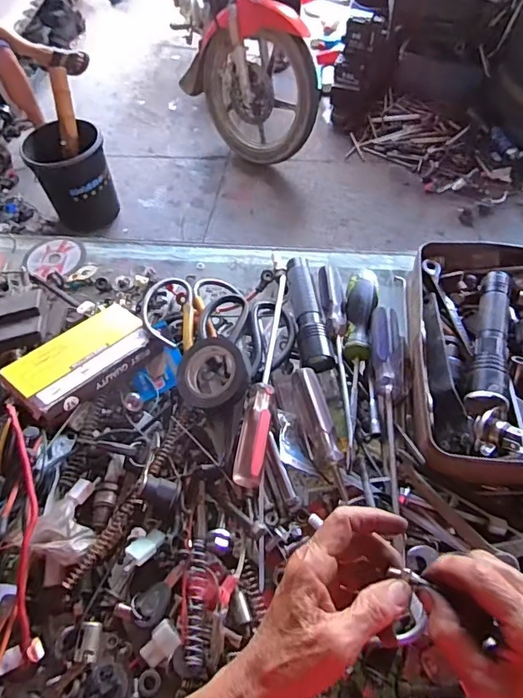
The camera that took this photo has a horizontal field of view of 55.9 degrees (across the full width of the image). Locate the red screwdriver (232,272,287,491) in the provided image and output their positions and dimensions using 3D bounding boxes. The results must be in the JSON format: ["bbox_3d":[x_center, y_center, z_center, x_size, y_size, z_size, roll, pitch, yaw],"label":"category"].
[{"bbox_3d":[0.007,0.018,0.469,0.025,0.017,0.235,7,58,9],"label":"red screwdriver"}]

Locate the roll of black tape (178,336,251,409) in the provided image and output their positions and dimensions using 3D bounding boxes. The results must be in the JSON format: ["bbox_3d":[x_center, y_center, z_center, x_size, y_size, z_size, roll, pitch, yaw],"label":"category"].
[{"bbox_3d":[-0.044,0.025,0.461,0.069,0.030,0.066,26,79,27],"label":"roll of black tape"}]

